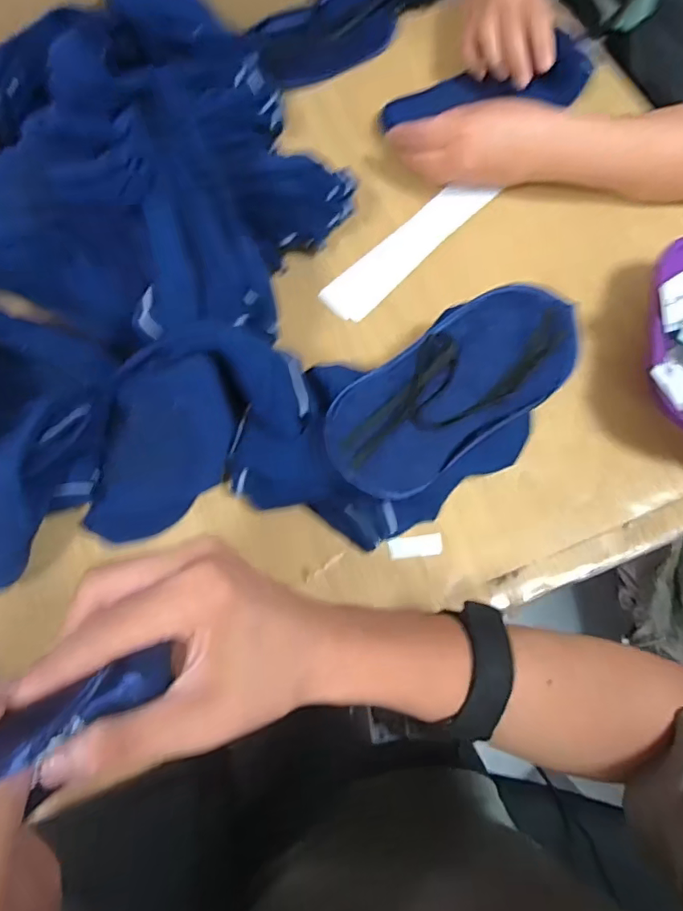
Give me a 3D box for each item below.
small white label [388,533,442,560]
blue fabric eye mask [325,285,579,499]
[{"bbox_3d":[0.050,0.060,0.351,0.035,0.004,0.014,-6,69,-4],"label":"small white label"},{"bbox_3d":[0.071,-0.044,0.342,0.173,0.039,0.083,-33,73,-14],"label":"blue fabric eye mask"}]

